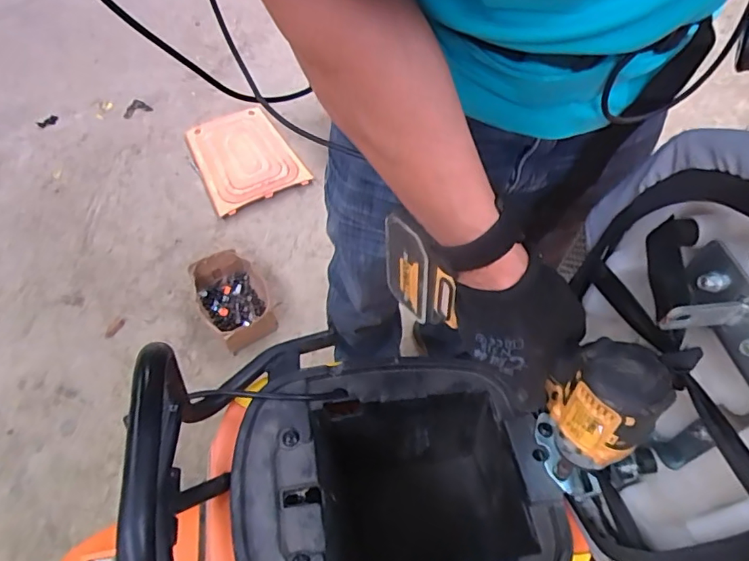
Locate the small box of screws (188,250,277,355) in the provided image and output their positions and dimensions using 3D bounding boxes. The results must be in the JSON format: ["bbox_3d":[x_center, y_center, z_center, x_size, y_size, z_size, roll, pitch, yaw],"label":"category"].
[{"bbox_3d":[-0.339,0.051,1.220,0.152,0.102,0.238,-22,63,-15],"label":"small box of screws"}]

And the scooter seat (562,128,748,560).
[{"bbox_3d":[0.223,0.070,0.370,0.080,0.322,0.264,-1,62,1],"label":"scooter seat"}]

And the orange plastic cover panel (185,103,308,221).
[{"bbox_3d":[-0.403,-0.382,1.494,0.283,0.043,0.412,-28,65,-18],"label":"orange plastic cover panel"}]

